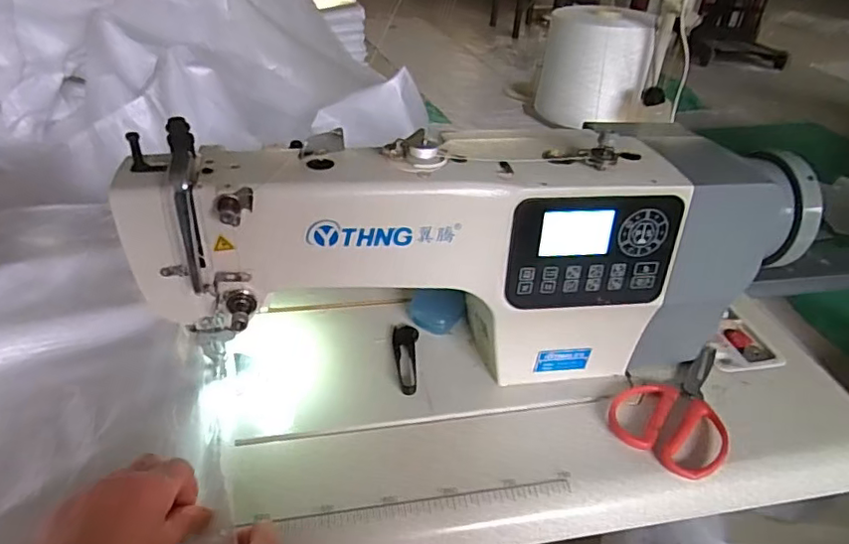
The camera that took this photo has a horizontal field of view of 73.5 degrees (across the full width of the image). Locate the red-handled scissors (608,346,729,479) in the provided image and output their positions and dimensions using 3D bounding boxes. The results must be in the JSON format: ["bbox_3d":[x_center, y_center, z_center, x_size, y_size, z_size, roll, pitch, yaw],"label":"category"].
[{"bbox_3d":[0.261,0.126,0.567,0.103,0.013,0.180,30,44,30],"label":"red-handled scissors"}]

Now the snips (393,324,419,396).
[{"bbox_3d":[-0.021,0.089,0.593,0.028,0.006,0.099,3,37,-1],"label":"snips"}]

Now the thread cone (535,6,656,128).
[{"bbox_3d":[0.248,-0.308,0.856,0.137,0.149,0.148,7,37,3],"label":"thread cone"}]

